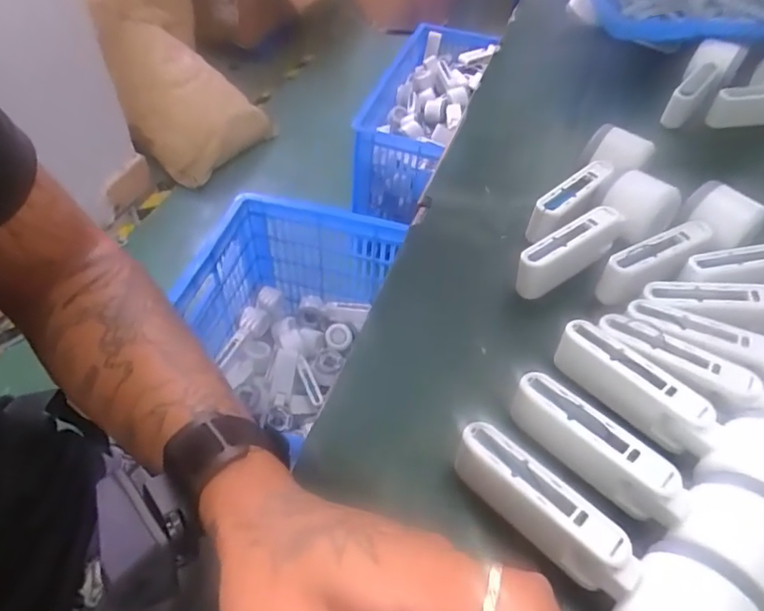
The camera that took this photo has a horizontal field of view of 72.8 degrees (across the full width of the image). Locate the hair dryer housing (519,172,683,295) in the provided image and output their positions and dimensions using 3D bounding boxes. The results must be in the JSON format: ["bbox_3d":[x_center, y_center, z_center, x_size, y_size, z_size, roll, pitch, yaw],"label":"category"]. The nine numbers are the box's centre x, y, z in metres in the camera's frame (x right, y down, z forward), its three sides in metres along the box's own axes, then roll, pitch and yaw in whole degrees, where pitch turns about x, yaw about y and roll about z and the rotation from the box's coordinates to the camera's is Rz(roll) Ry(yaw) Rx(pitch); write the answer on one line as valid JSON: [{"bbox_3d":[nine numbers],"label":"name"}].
[{"bbox_3d":[0.178,-0.058,0.428,0.152,0.056,0.064,-31,58,-26],"label":"hair dryer housing"}]

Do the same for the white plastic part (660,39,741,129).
[{"bbox_3d":[0.376,-0.260,0.609,0.051,0.058,0.127,26,53,18],"label":"white plastic part"}]

